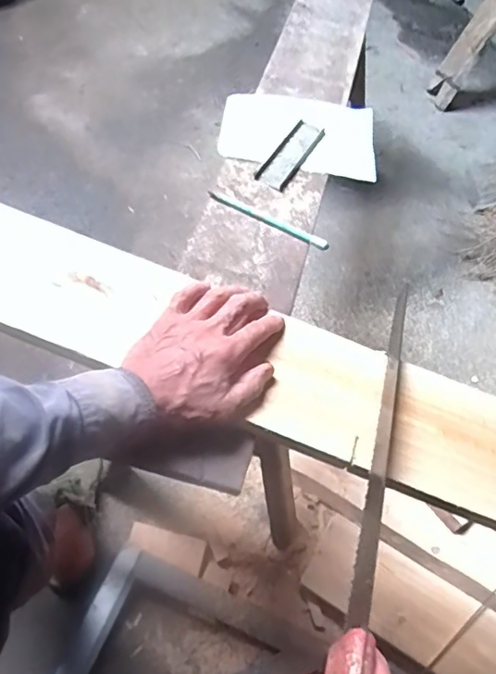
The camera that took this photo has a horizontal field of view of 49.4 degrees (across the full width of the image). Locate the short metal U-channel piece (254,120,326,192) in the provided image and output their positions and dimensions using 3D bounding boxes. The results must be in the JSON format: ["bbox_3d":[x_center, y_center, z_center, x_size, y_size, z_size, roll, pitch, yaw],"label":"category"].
[{"bbox_3d":[0.056,-0.239,0.707,0.040,0.007,0.137,27,56,9],"label":"short metal U-channel piece"}]

